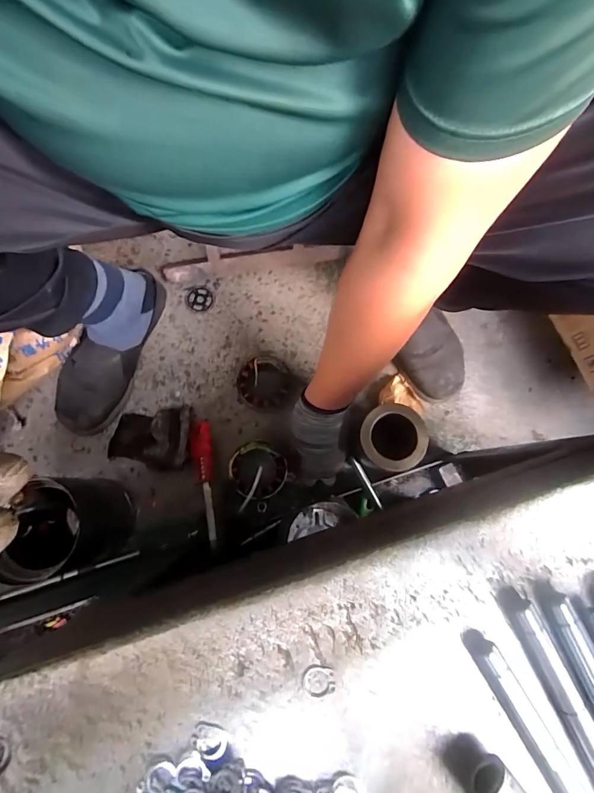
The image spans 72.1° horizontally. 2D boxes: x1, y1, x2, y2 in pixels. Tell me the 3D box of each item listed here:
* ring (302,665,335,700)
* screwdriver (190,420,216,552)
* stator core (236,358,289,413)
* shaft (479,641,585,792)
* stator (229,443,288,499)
[{"bbox_3d":[0.010,0.136,0.195,0.015,0.004,0.014,0,77,2],"label":"ring"},{"bbox_3d":[-0.142,0.129,0.622,0.032,0.034,0.194,-10,79,-3],"label":"screwdriver"},{"bbox_3d":[-0.052,-0.016,0.655,0.086,0.040,0.086,0,78,-1],"label":"stator core"},{"bbox_3d":[0.128,0.185,0.177,0.010,0.007,0.157,-29,80,-6],"label":"shaft"},{"bbox_3d":[-0.060,0.113,0.620,0.082,0.044,0.077,0,78,-1],"label":"stator"}]

